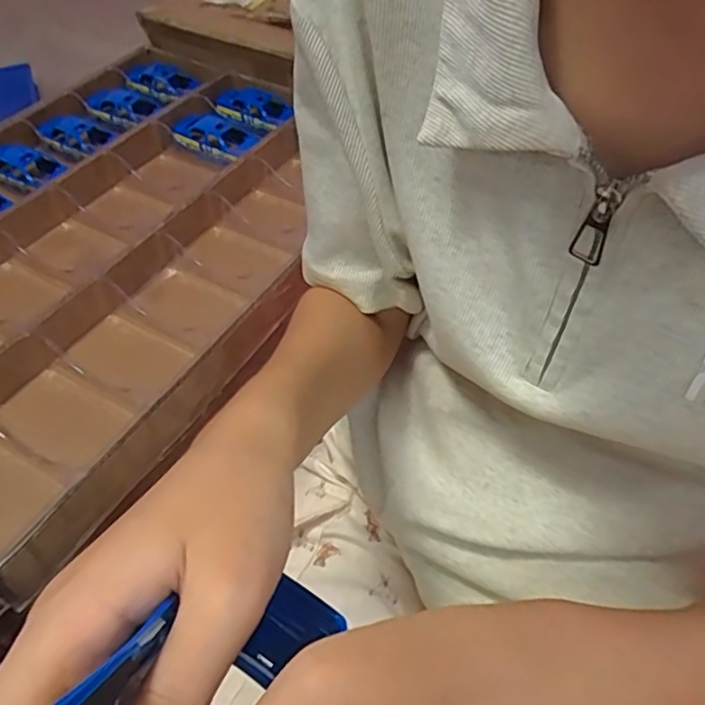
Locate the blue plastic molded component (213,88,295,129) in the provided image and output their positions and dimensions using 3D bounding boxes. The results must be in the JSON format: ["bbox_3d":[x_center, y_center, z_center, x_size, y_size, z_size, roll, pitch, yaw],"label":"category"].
[{"bbox_3d":[-0.134,-0.330,0.829,0.104,0.031,0.049,19,52,16],"label":"blue plastic molded component"}]

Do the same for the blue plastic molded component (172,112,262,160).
[{"bbox_3d":[-0.175,-0.276,0.785,0.107,0.027,0.067,25,53,19],"label":"blue plastic molded component"}]

